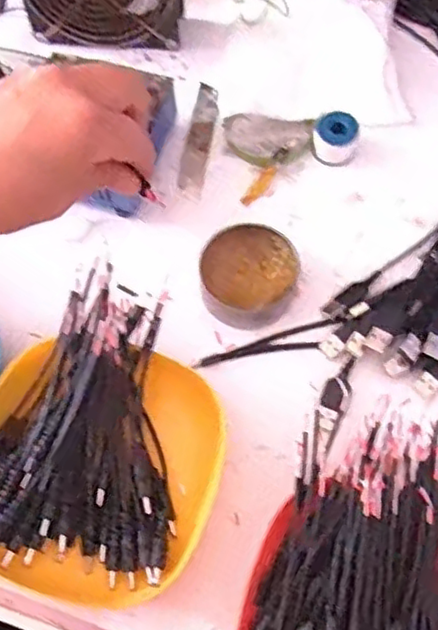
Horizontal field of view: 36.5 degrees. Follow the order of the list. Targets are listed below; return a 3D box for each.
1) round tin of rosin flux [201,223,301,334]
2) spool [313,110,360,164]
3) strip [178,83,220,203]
[{"bbox_3d":[0.018,-0.024,0.429,0.060,0.023,0.066,-1,67,2],"label":"round tin of rosin flux"},{"bbox_3d":[0.084,-0.129,0.472,0.030,0.021,0.029,-1,67,2],"label":"spool"},{"bbox_3d":[-0.013,-0.131,0.494,0.018,0.004,0.102,8,67,6],"label":"strip"}]

